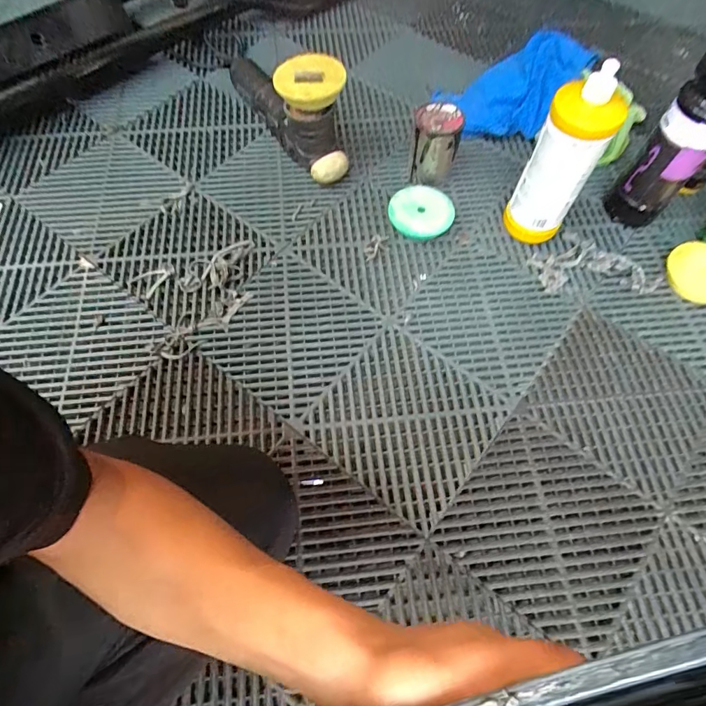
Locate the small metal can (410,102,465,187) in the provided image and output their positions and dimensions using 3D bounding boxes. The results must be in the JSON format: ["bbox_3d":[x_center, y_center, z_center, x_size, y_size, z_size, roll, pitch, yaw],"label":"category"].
[{"bbox_3d":[0.129,-0.327,0.716,0.070,0.104,0.071,8,63,4],"label":"small metal can"}]

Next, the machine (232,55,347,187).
[{"bbox_3d":[-0.120,-0.431,0.758,0.095,0.158,0.330,-30,54,-15],"label":"machine"}]

